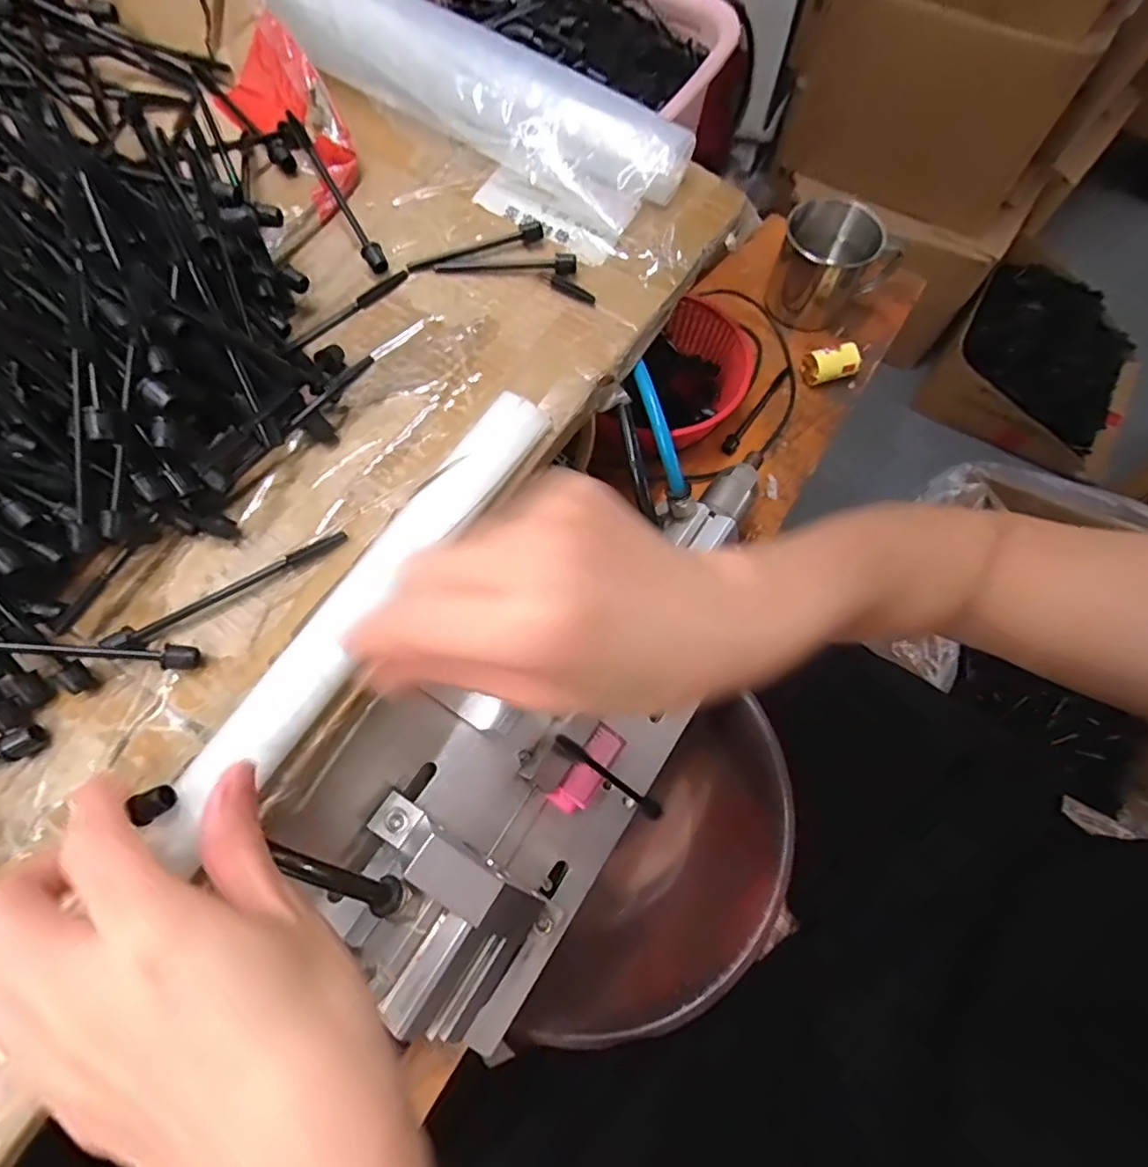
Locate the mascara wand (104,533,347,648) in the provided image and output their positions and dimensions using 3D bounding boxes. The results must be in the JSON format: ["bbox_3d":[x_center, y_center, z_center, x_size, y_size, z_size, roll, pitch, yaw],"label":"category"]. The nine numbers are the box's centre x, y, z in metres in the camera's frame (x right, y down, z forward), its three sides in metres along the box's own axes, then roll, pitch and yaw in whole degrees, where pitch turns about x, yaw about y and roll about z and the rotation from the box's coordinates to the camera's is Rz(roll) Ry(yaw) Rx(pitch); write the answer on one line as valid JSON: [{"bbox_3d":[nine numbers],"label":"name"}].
[{"bbox_3d":[-0.142,0.001,0.244,0.097,0.008,0.010,-31,70,-13],"label":"mascara wand"}]

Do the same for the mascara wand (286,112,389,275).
[{"bbox_3d":[-0.125,-0.205,0.310,0.010,0.011,0.098,-30,85,-13],"label":"mascara wand"}]

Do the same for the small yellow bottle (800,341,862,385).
[{"bbox_3d":[0.201,-0.173,0.460,0.038,0.030,0.022,-14,67,-6],"label":"small yellow bottle"}]

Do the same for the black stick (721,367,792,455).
[{"bbox_3d":[0.144,-0.139,0.455,0.011,0.007,0.102,33,70,13],"label":"black stick"}]

